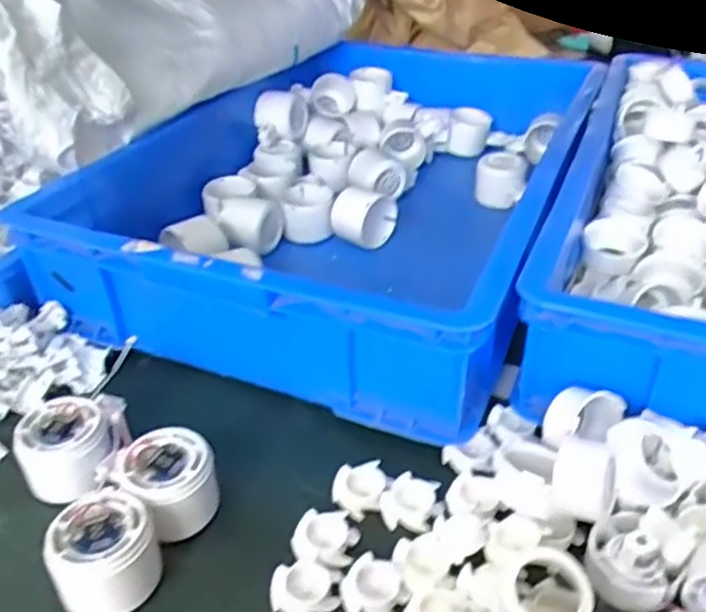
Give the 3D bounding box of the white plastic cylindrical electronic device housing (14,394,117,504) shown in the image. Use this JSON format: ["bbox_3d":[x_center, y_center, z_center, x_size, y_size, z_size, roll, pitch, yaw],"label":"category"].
[{"bbox_3d":[-0.202,0.100,0.484,0.061,0.042,0.060,-1,36,1],"label":"white plastic cylindrical electronic device housing"}]

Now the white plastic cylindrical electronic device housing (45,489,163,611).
[{"bbox_3d":[-0.147,0.150,0.412,0.058,0.046,0.061,-1,36,1],"label":"white plastic cylindrical electronic device housing"}]

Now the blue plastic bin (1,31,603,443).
[{"bbox_3d":[0.002,-0.136,0.741,0.413,0.153,0.572,12,39,19],"label":"blue plastic bin"}]

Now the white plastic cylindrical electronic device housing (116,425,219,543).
[{"bbox_3d":[-0.119,0.117,0.456,0.056,0.045,0.056,-1,36,1],"label":"white plastic cylindrical electronic device housing"}]

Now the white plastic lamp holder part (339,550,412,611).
[{"bbox_3d":[0.012,0.173,0.415,0.039,0.011,0.043,-16,39,-18],"label":"white plastic lamp holder part"}]

